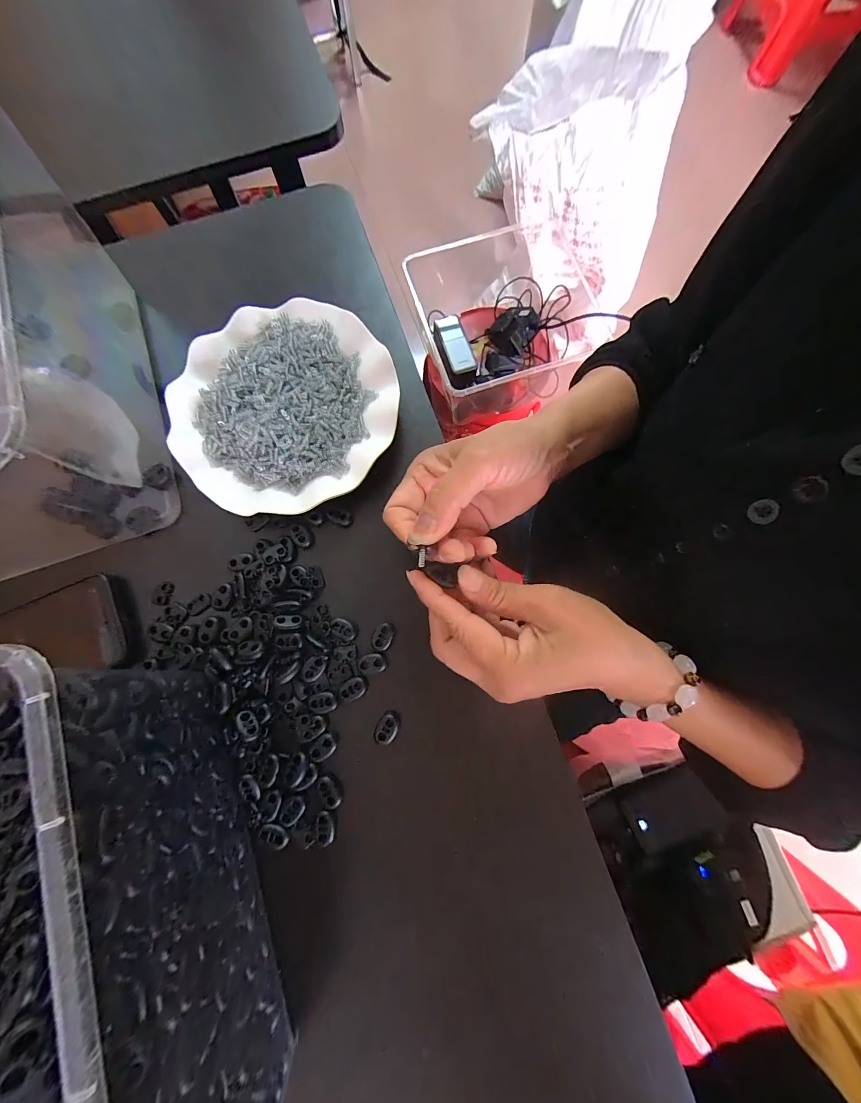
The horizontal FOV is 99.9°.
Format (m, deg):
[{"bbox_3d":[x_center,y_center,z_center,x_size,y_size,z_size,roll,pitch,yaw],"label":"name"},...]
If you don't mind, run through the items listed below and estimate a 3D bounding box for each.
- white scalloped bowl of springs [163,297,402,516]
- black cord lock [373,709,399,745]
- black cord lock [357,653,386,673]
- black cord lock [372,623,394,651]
[{"bbox_3d":[-0.118,-0.120,0.298,0.179,0.037,0.175,0,78,1],"label":"white scalloped bowl of springs"},{"bbox_3d":[-0.031,0.126,0.259,0.015,0.004,0.023,25,80,6],"label":"black cord lock"},{"bbox_3d":[-0.044,0.083,0.269,0.020,0.004,0.014,-10,78,-1],"label":"black cord lock"},{"bbox_3d":[-0.036,0.064,0.272,0.014,0.005,0.020,18,79,4],"label":"black cord lock"}]

